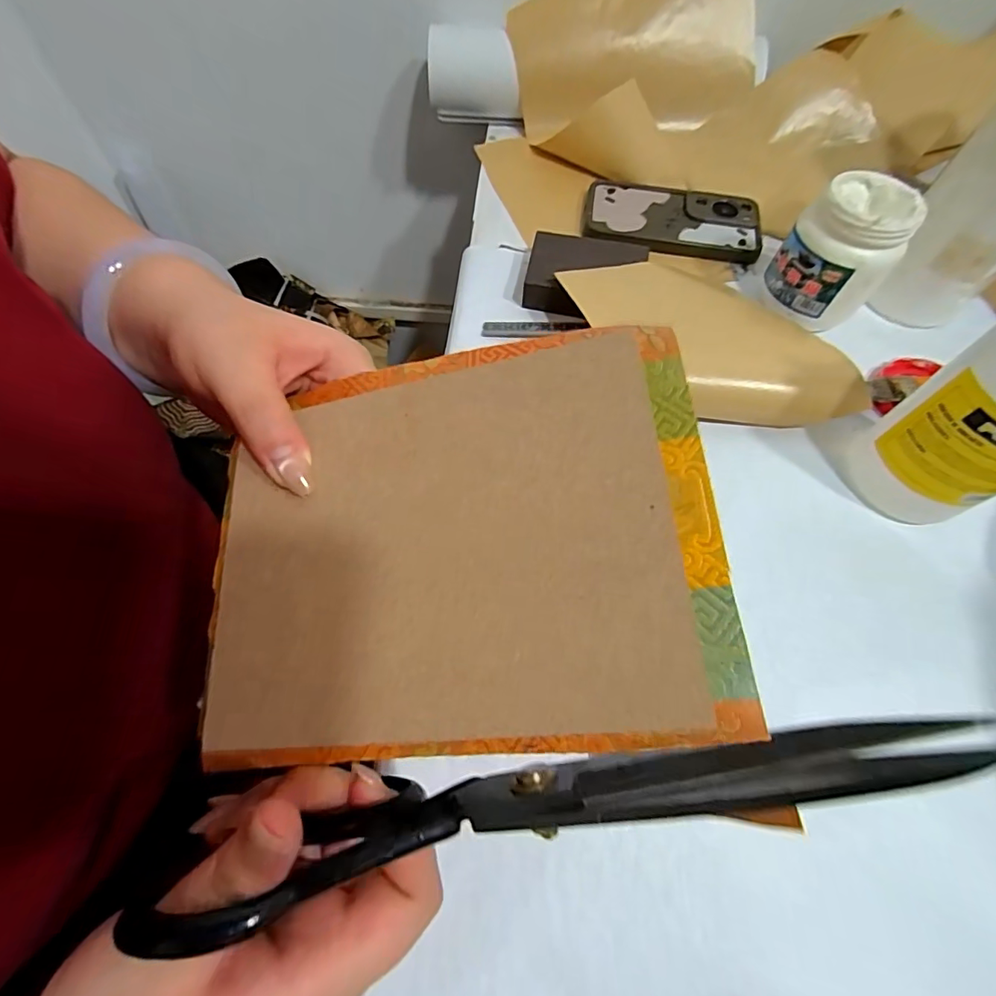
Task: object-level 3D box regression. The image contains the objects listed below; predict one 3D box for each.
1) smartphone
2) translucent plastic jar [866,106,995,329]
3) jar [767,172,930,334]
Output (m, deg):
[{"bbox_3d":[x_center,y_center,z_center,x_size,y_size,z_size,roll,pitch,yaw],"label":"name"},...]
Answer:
[{"bbox_3d":[0.163,-0.263,0.450,0.160,0.008,0.075,10,63,2],"label":"smartphone"},{"bbox_3d":[0.359,-0.208,0.361,0.072,0.151,0.077,1,63,-2],"label":"translucent plastic jar"},{"bbox_3d":[0.262,-0.187,0.372,0.074,0.086,0.069,1,63,-2],"label":"jar"}]

